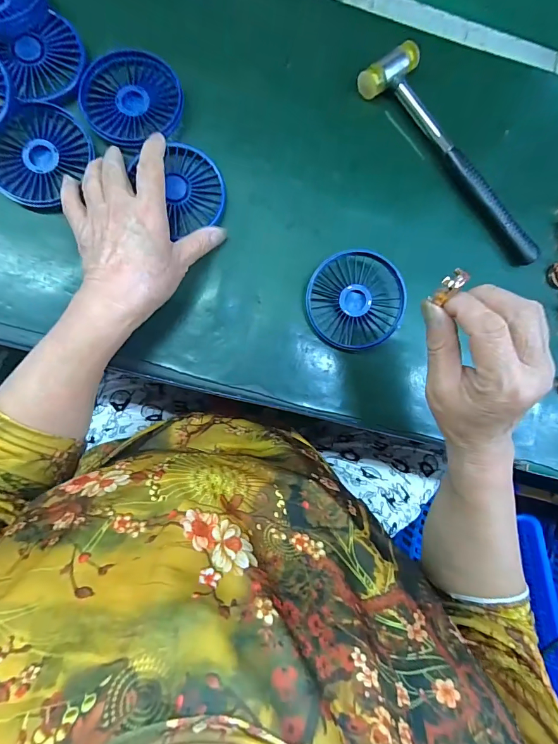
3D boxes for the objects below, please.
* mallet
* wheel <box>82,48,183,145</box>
[{"bbox_3d":[0.179,-0.211,0.371,0.057,0.023,0.240,-43,92,-7],"label":"mallet"},{"bbox_3d":[-0.131,-0.248,0.338,0.086,0.008,0.086,0,87,-6],"label":"wheel"}]

